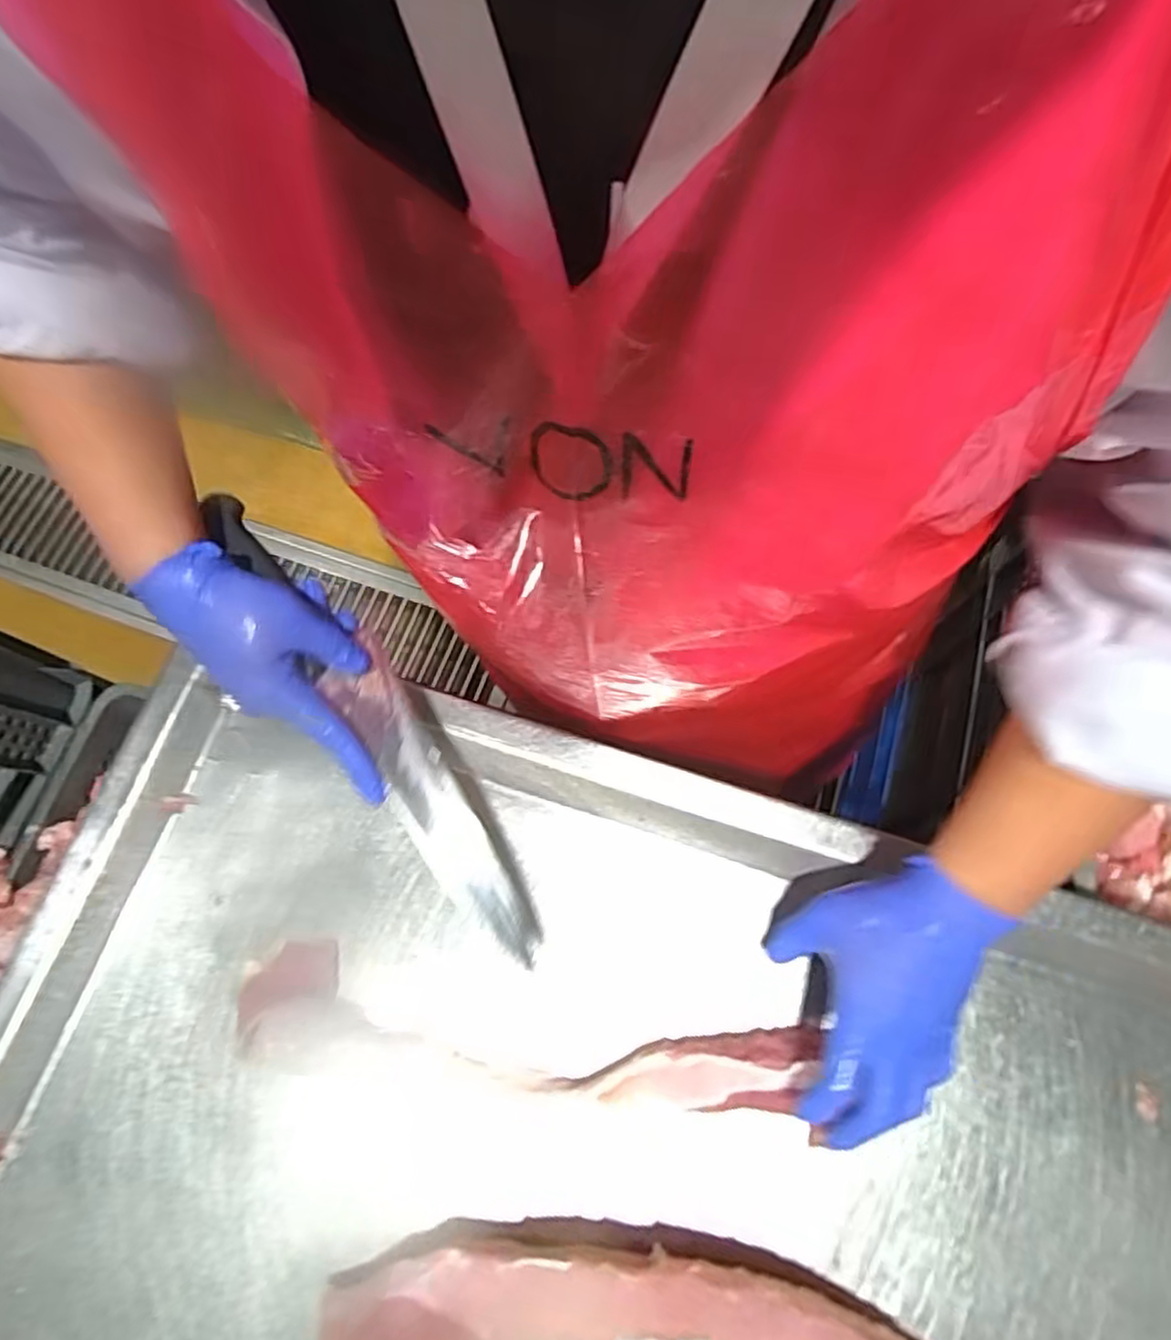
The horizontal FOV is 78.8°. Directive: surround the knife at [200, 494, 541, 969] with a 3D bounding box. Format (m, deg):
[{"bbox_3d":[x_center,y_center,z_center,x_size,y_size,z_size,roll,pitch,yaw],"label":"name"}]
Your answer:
[{"bbox_3d":[-0.128,0.033,0.455,0.046,0.026,0.344,-35,90,-8],"label":"knife"}]

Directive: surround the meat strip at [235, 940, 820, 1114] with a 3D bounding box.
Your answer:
[{"bbox_3d":[-0.050,0.241,0.476,0.368,0.034,0.072,5,74,6],"label":"meat strip"}]

